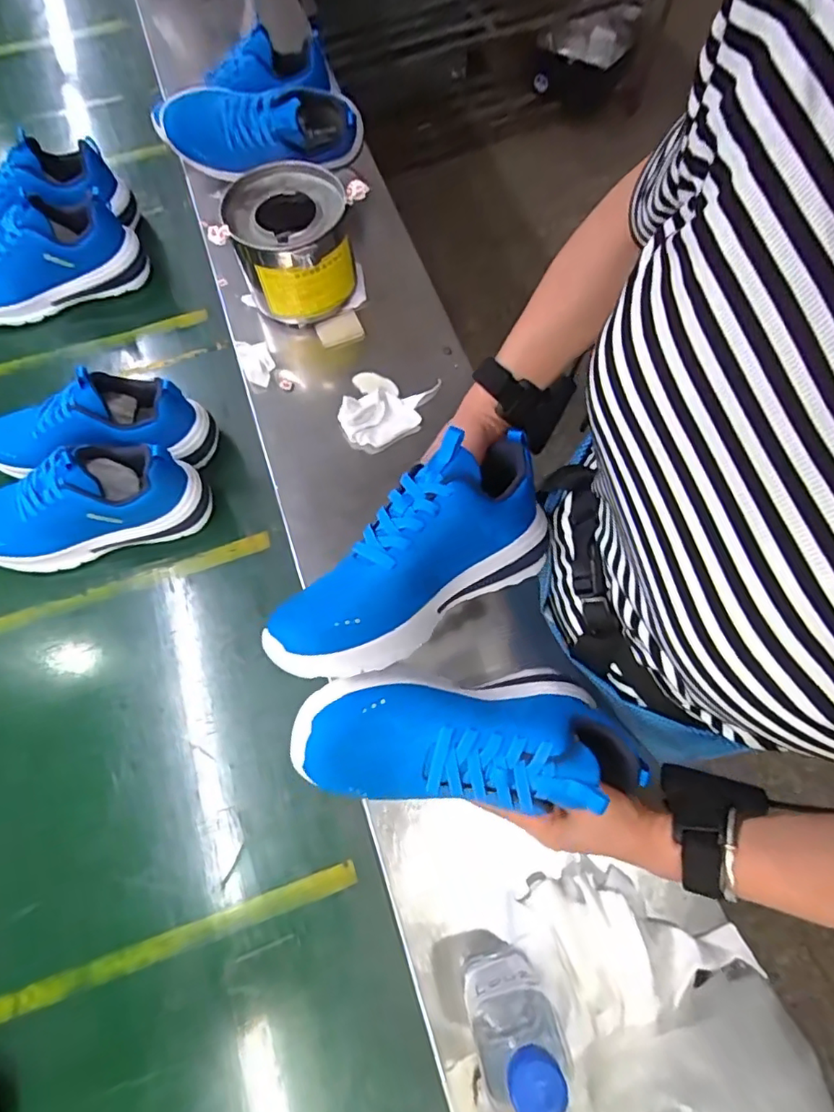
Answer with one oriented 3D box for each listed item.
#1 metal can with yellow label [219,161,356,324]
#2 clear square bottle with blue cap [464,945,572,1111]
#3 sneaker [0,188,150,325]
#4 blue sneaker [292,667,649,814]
[{"bbox_3d":[-0.149,-0.376,0.679,0.135,0.109,0.159,-22,71,-7],"label":"metal can with yellow label"},{"bbox_3d":[0.069,0.328,0.386,0.059,0.162,0.064,-19,71,-6],"label":"clear square bottle with blue cap"},{"bbox_3d":[-0.505,-0.390,0.739,0.262,0.130,0.094,-16,71,-5],"label":"sneaker"},{"bbox_3d":[0.043,0.129,0.401,0.251,0.089,0.095,4,69,-15],"label":"blue sneaker"}]

